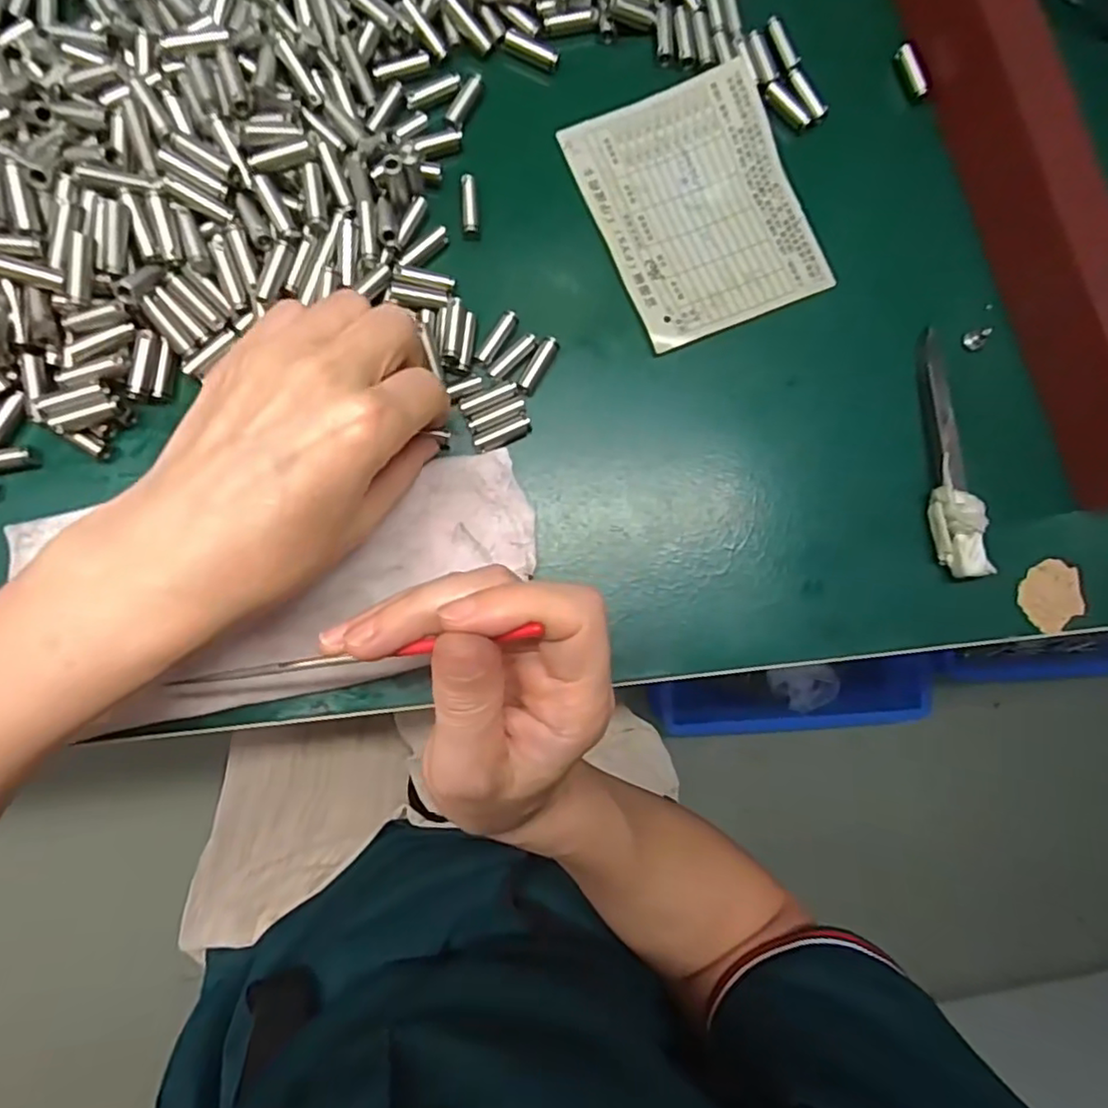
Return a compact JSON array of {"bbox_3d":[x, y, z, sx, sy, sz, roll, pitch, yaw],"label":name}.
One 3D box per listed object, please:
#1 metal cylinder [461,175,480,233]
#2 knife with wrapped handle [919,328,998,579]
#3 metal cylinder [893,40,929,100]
[{"bbox_3d":[-0.036,-0.148,0.269,0.007,0.005,0.024,-3,87,-7],"label":"metal cylinder"},{"bbox_3d":[0.164,-0.042,0.268,0.016,0.016,0.103,-8,87,-7],"label":"knife with wrapped handle"},{"bbox_3d":[0.161,-0.219,0.287,0.006,0.006,0.025,-20,89,-7],"label":"metal cylinder"}]

